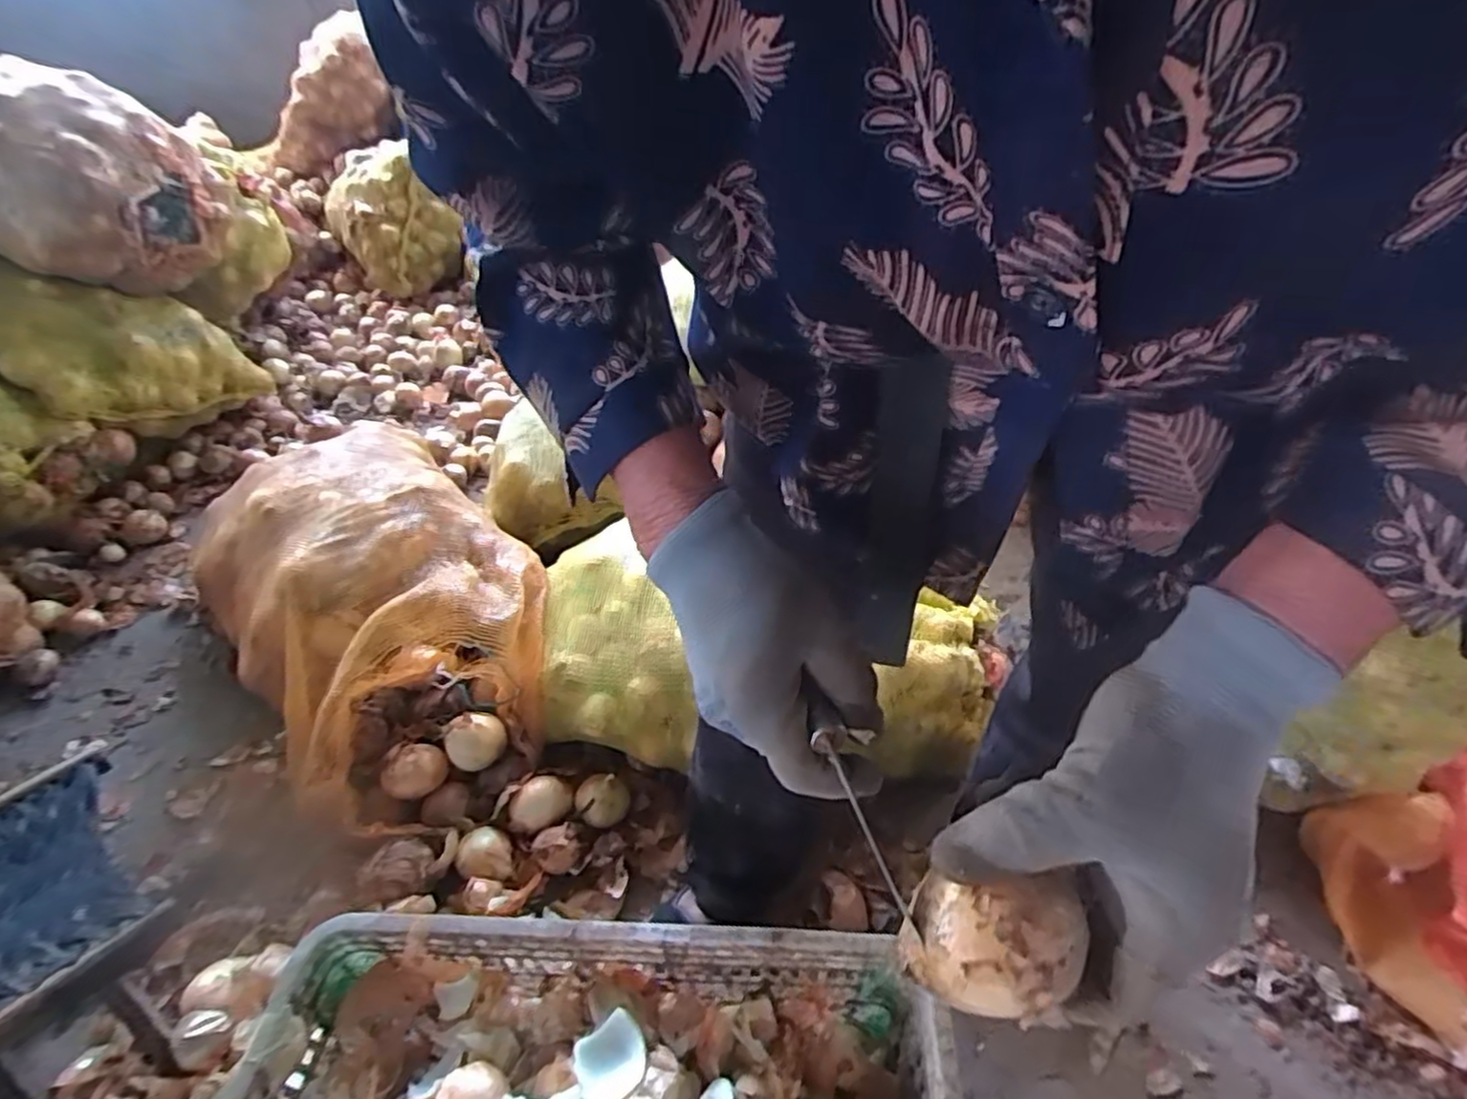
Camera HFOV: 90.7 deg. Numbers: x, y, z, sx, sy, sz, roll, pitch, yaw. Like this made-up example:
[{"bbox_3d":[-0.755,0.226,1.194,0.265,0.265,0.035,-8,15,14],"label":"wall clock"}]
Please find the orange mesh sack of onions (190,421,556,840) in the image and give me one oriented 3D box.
[{"bbox_3d":[-0.525,0.068,1.072,0.396,0.219,0.687,-29,49,-28],"label":"orange mesh sack of onions"}]

